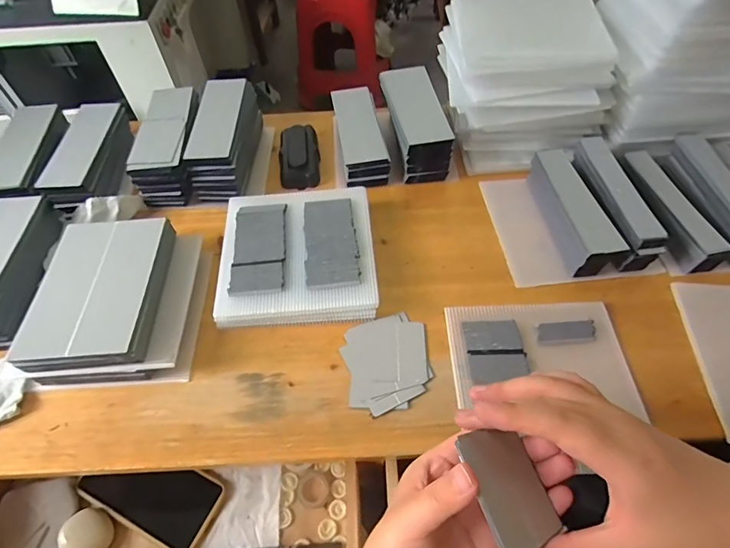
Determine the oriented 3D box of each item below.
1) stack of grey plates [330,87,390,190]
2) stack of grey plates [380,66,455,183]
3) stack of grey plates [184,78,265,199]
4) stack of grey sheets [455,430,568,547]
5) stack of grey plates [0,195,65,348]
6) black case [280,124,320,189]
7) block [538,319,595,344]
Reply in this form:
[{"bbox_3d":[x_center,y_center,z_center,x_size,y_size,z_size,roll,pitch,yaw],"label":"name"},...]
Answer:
[{"bbox_3d":[-0.006,-0.183,0.571,0.057,0.040,0.161,-9,55,-3],"label":"stack of grey plates"},{"bbox_3d":[0.063,-0.186,0.549,0.059,0.073,0.152,-9,55,-3],"label":"stack of grey plates"},{"bbox_3d":[-0.177,-0.174,0.554,0.059,0.067,0.156,0,55,3],"label":"stack of grey plates"},{"bbox_3d":[0.079,0.115,0.237,0.052,0.004,0.063,-2,60,-43],"label":"stack of grey sheets"},{"bbox_3d":[-0.379,-0.008,0.453,0.063,0.048,0.171,-5,54,-1],"label":"stack of grey plates"},{"bbox_3d":[-0.086,-0.155,0.569,0.050,0.026,0.097,-7,54,-2],"label":"black case"},{"bbox_3d":[0.192,0.055,0.411,0.054,0.006,0.021,-5,54,-1],"label":"block"}]

